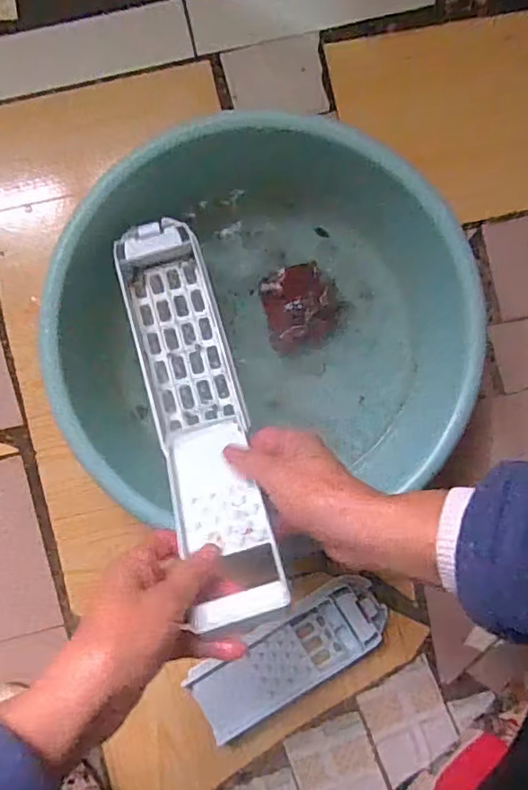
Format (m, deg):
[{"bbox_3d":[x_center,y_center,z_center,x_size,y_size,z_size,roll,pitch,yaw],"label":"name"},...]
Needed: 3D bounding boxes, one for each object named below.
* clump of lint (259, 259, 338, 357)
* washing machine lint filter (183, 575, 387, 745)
[{"bbox_3d":[0.035,-0.080,0.527,0.066,0.022,0.076,-13,92,-2],"label":"clump of lint"},{"bbox_3d":[0.025,0.240,0.543,0.188,0.017,0.070,-32,92,-1],"label":"washing machine lint filter"}]

